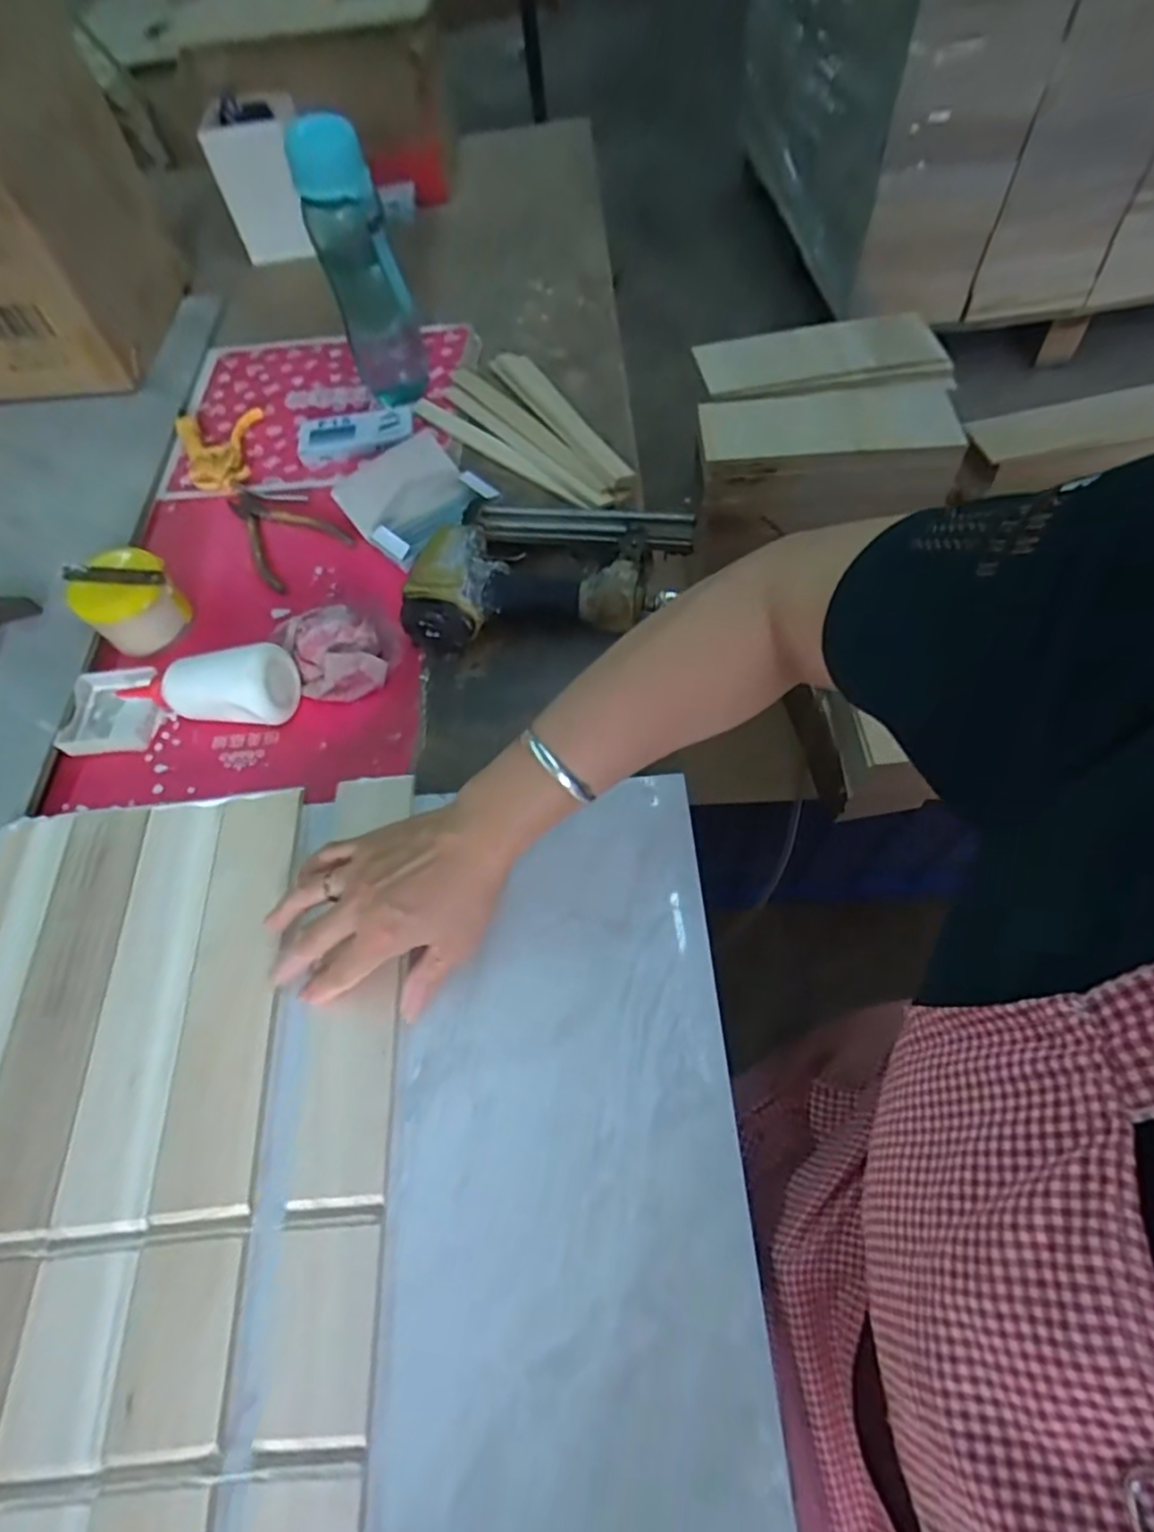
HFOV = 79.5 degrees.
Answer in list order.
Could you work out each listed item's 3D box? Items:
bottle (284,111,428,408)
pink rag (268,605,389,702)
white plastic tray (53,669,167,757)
[{"bbox_3d":[-0.212,-0.493,0.696,0.078,0.236,0.072,-17,60,-5],"label":"bottle"},{"bbox_3d":[-0.210,-0.101,0.596,0.077,0.036,0.098,-29,62,-13],"label":"pink rag"},{"bbox_3d":[-0.400,-0.048,0.603,0.073,0.021,0.082,-7,60,1],"label":"white plastic tray"}]

